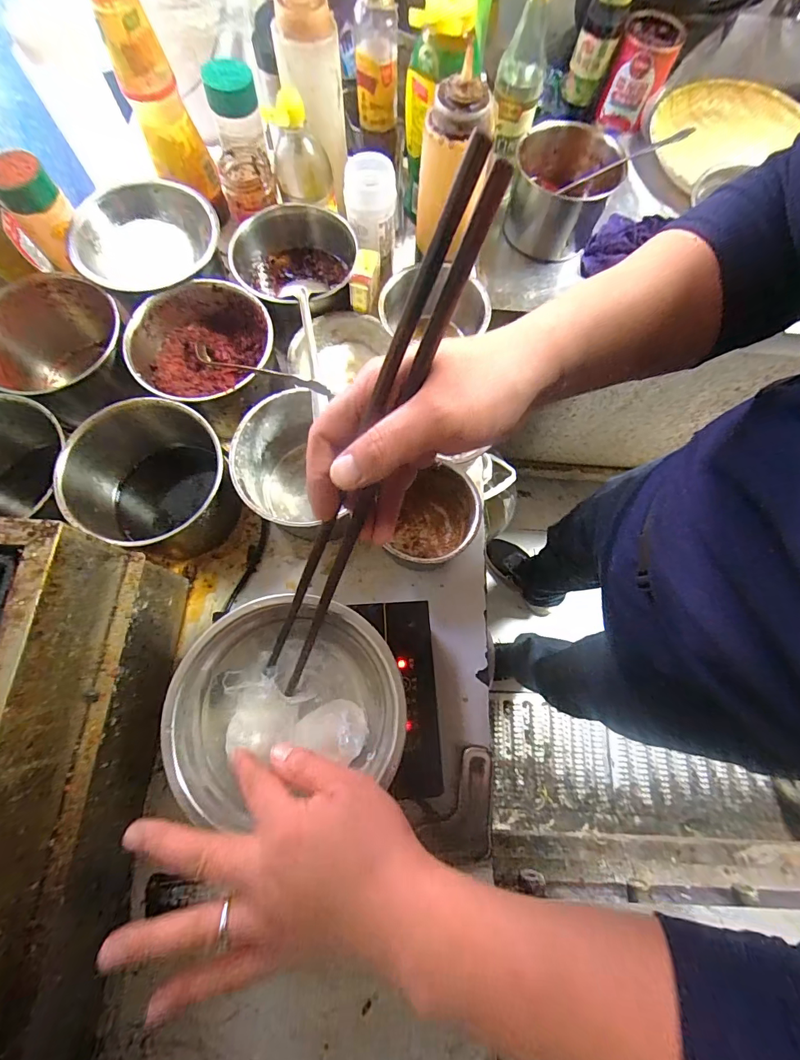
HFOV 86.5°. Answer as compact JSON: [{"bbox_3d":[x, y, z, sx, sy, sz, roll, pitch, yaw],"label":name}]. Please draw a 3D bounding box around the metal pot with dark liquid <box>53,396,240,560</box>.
[{"bbox_3d":[-0.264,-0.048,0.473,0.152,0.120,0.146,1,73,-2],"label":"metal pot with dark liquid"}]

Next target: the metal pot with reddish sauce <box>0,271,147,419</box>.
[{"bbox_3d":[-0.386,-0.200,0.512,0.144,0.117,0.156,1,73,-2],"label":"metal pot with reddish sauce"}]

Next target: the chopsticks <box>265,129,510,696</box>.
[{"bbox_3d":[-0.036,-0.011,0.280,0.031,0.387,0.039,32,36,7],"label":"chopsticks"}]

